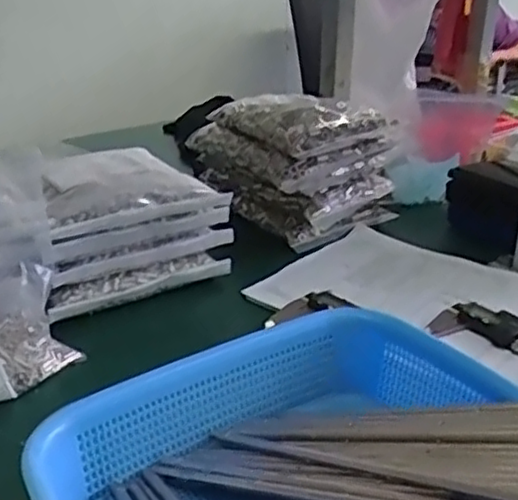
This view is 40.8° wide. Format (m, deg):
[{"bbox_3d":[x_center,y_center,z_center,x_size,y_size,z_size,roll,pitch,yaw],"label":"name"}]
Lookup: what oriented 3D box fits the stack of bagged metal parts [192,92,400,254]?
[{"bbox_3d":[0.042,-0.119,0.894,0.163,0.148,0.220,-15,30,-31],"label":"stack of bagged metal parts"}]

